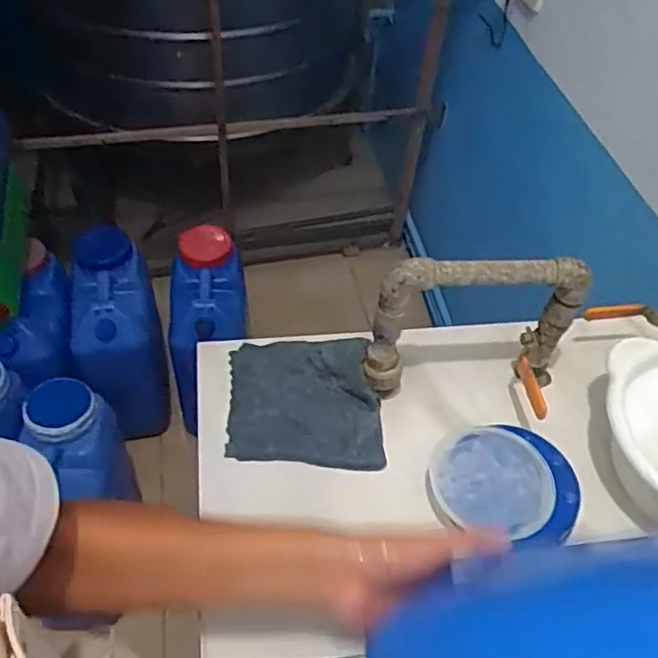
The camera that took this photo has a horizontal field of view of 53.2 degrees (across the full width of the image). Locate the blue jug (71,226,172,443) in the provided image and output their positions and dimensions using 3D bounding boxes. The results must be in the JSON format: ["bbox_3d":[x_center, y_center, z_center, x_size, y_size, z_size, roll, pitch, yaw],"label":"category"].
[{"bbox_3d":[-0.488,0.025,1.532,0.184,0.406,0.273,-11,51,-14],"label":"blue jug"}]

